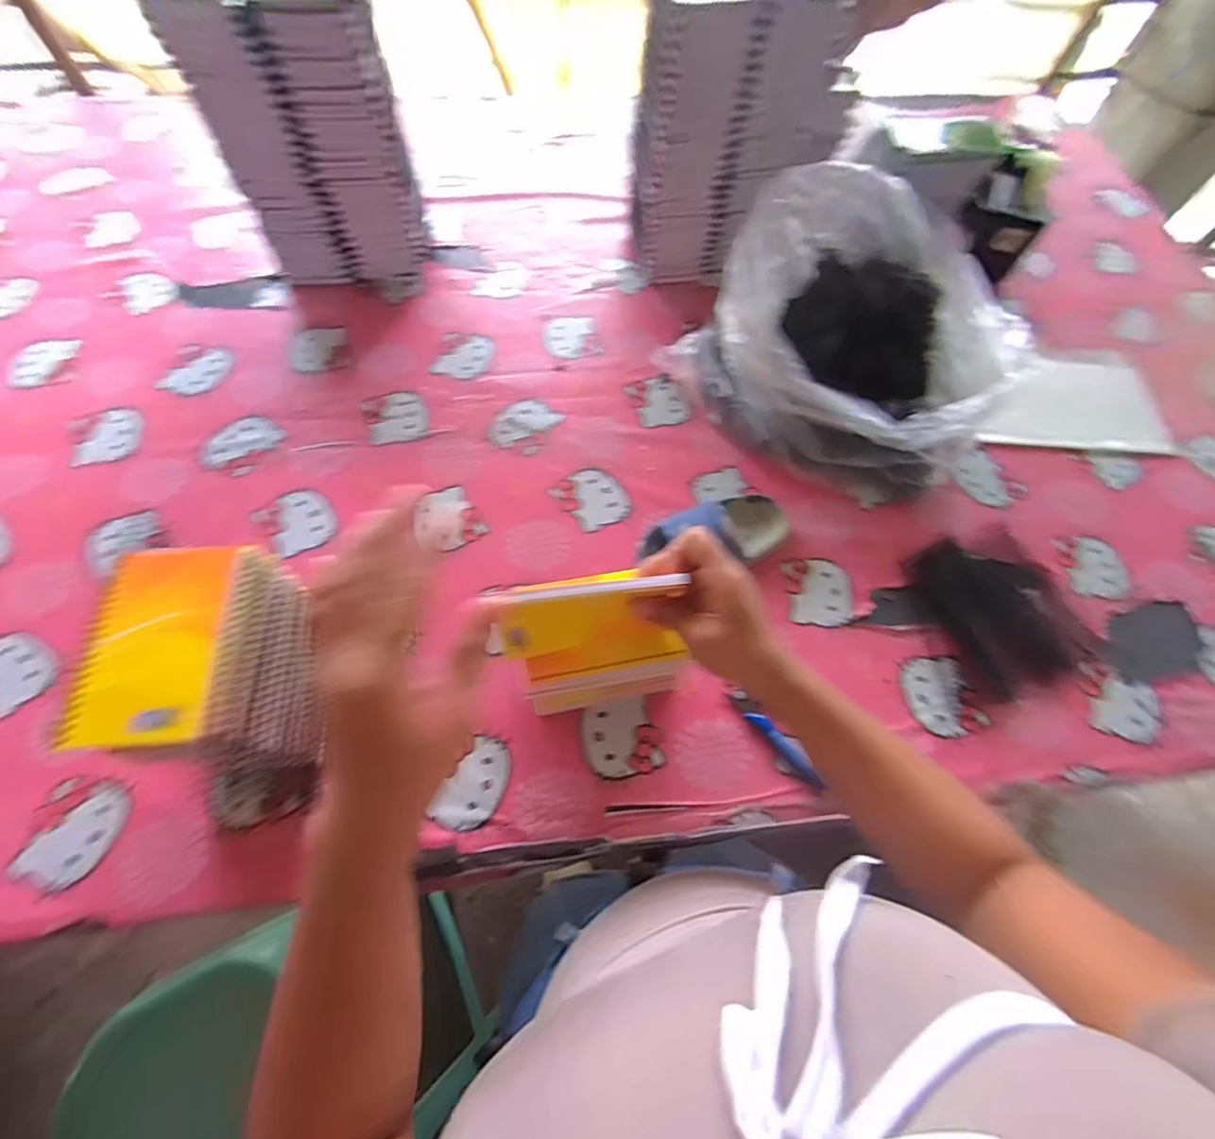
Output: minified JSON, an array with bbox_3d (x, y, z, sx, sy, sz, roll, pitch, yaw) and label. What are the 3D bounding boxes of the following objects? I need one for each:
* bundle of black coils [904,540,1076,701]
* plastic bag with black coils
[{"bbox_3d":[0.415,0.039,0.555,0.139,0.015,0.161,-16,67,-10],"label":"bundle of black coils"},{"bbox_3d":[0.287,-0.261,0.595,0.307,0.175,0.307,-35,71,-17],"label":"plastic bag with black coils"}]

